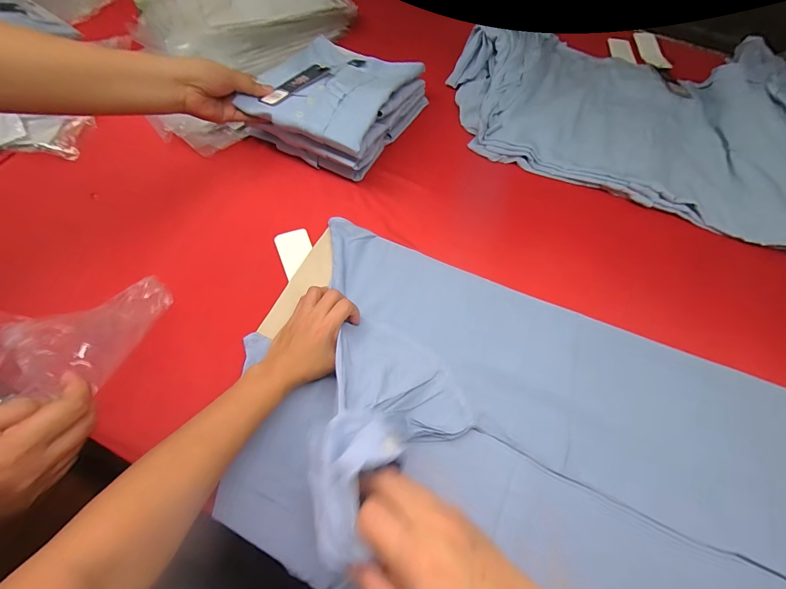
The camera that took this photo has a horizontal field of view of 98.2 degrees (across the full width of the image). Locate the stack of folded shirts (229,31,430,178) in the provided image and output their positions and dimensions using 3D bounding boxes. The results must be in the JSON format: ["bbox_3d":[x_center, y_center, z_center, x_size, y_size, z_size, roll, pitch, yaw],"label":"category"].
[{"bbox_3d":[-0.089,-0.336,0.583,0.208,0.094,0.268,27,68,11],"label":"stack of folded shirts"}]

